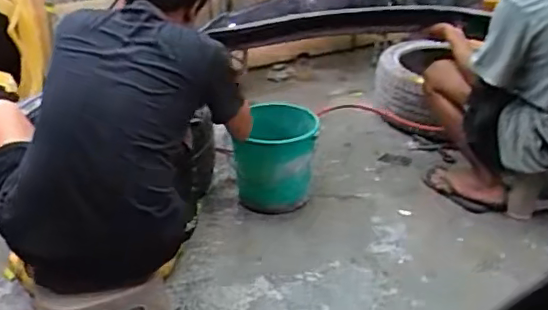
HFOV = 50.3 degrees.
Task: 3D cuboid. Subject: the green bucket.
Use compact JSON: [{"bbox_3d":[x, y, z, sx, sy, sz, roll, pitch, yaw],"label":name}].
[{"bbox_3d":[0.005,0.015,1.836,0.241,0.282,0.233,0,28,0],"label":"green bucket"}]

